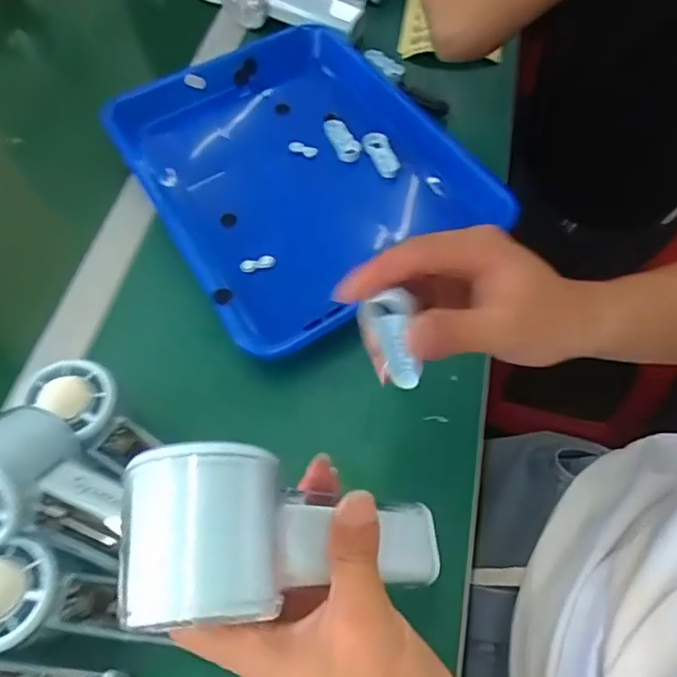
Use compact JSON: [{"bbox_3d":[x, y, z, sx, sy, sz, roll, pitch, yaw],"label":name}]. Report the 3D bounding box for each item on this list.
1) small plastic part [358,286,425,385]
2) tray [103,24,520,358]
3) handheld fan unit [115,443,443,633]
[{"bbox_3d":[0.026,0.000,0.262,0.021,0.049,0.018,-20,24,-8],"label":"small plastic part"},{"bbox_3d":[-0.034,-0.146,0.491,0.248,0.057,0.301,-29,62,-13],"label":"tray"},{"bbox_3d":[-0.020,0.091,0.241,0.063,0.153,0.055,-29,52,33],"label":"handheld fan unit"}]

